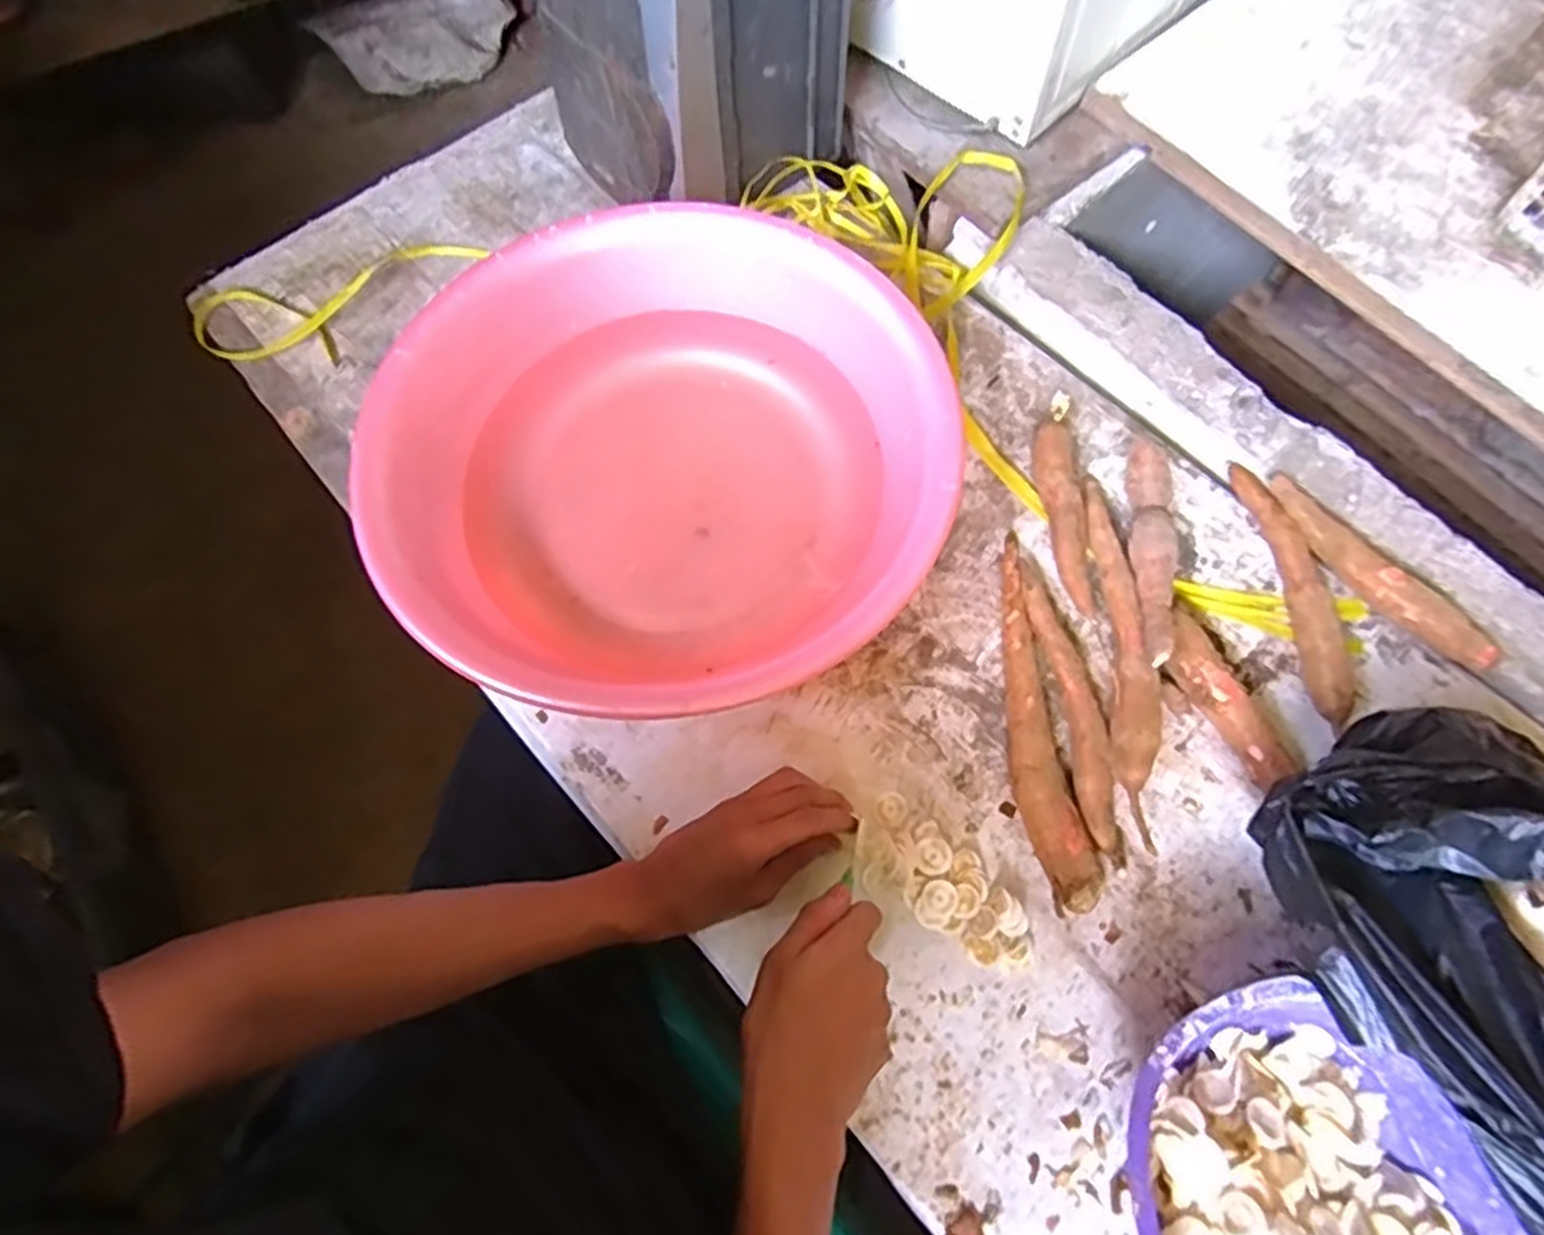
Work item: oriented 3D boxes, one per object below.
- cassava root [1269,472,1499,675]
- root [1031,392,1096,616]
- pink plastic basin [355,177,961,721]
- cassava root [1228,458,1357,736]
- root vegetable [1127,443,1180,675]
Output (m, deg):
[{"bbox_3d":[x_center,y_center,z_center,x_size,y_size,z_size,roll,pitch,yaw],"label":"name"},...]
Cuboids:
[{"bbox_3d":[0.458,-0.035,0.610,0.037,0.024,0.193,-35,70,-14],"label":"cassava root"},{"bbox_3d":[0.232,-0.091,0.640,0.029,0.030,0.185,-1,66,0],"label":"root"},{"bbox_3d":[-0.064,-0.146,0.633,0.405,0.121,0.438,0,66,1],"label":"pink plastic basin"},{"bbox_3d":[0.403,-0.026,0.613,0.029,0.030,0.219,-2,66,0],"label":"cassava root"},{"bbox_3d":[0.293,-0.047,0.614,0.031,0.046,0.192,7,66,4],"label":"root vegetable"}]

